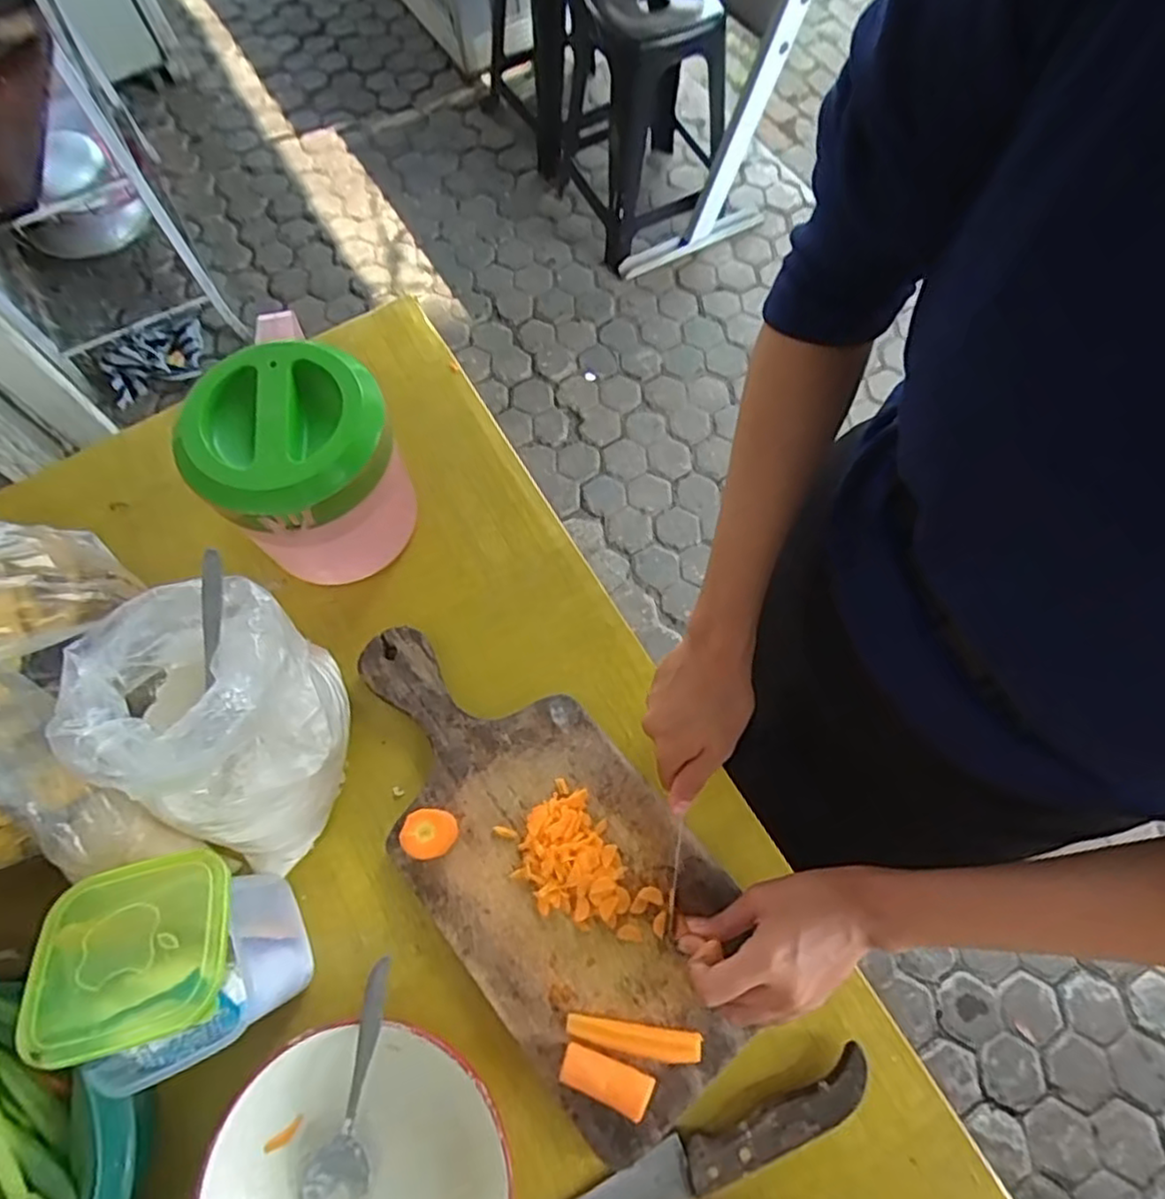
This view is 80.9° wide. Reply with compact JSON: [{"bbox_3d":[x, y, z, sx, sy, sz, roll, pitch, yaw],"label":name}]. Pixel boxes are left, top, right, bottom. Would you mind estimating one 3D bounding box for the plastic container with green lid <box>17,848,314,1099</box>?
[{"bbox_3d":[-0.233,0.212,0.407,0.093,0.137,0.108,-20,69,-7],"label":"plastic container with green lid"}]

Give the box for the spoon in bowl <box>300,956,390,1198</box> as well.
[{"bbox_3d":[-0.138,0.296,0.404,0.037,0.019,0.166,12,94,5],"label":"spoon in bowl"}]

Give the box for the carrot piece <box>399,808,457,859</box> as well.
[{"bbox_3d":[-0.098,0.155,0.450,0.030,0.052,0.029,0,68,1],"label":"carrot piece"}]

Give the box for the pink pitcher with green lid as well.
[{"bbox_3d":[-0.208,-0.110,0.520,0.115,0.151,0.161,-29,71,-11],"label":"pink pitcher with green lid"}]

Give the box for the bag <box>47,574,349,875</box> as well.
[{"bbox_3d":[-0.217,0.077,0.439,0.116,0.176,0.137,-39,73,-14],"label":"bag"}]

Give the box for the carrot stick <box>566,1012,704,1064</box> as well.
[{"bbox_3d":[0.032,0.272,0.425,0.083,0.010,0.018,8,68,4],"label":"carrot stick"}]

